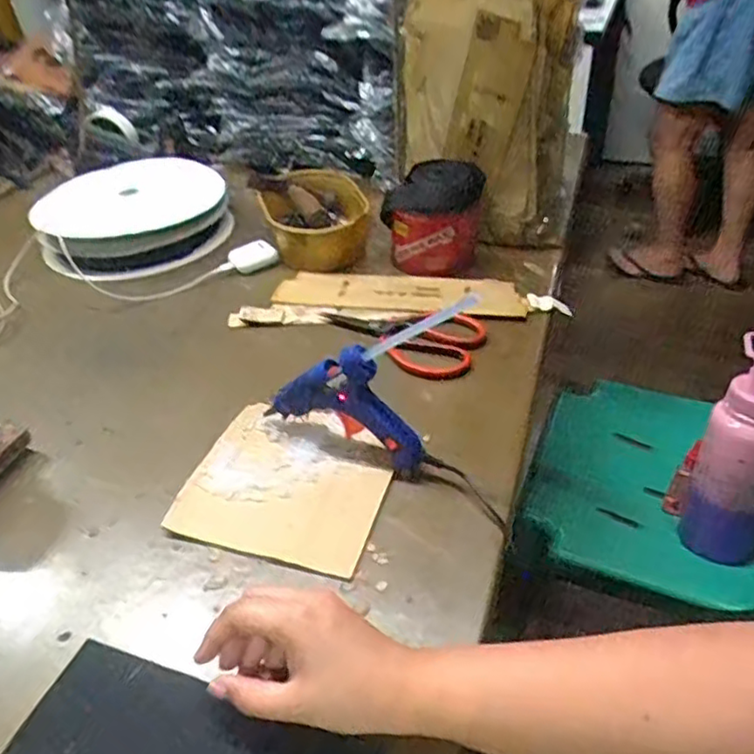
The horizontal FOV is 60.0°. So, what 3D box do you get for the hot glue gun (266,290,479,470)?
[{"bbox_3d":[-0.025,0.019,0.532,0.149,0.113,0.044,6,39,13],"label":"hot glue gun"}]

